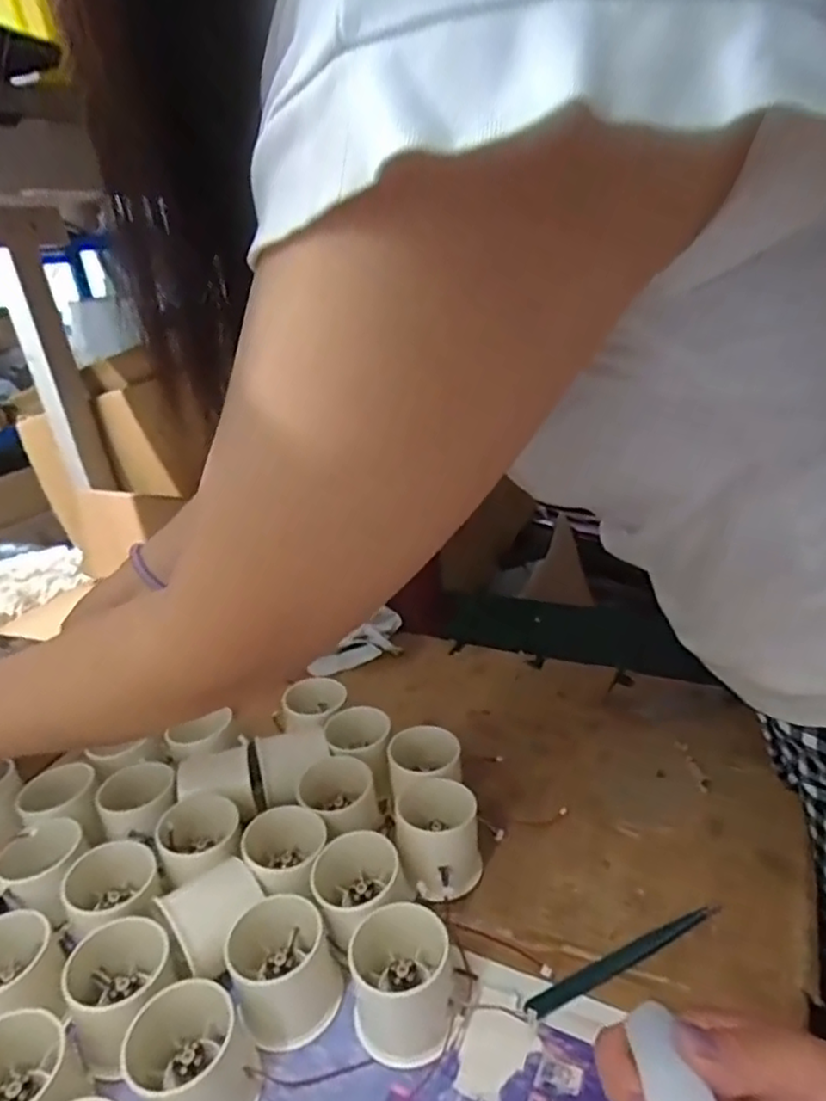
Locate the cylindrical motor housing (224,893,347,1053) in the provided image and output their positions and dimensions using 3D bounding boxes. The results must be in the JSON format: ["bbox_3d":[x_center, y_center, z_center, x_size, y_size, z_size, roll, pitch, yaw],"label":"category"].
[{"bbox_3d":[-0.071,0.226,0.368,0.053,0.045,0.062,-17,25,-23],"label":"cylindrical motor housing"}]

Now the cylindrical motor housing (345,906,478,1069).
[{"bbox_3d":[-0.002,0.223,0.357,0.061,0.044,0.064,-6,23,2],"label":"cylindrical motor housing"}]

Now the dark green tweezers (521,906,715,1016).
[{"bbox_3d":[0.117,0.221,0.368,0.120,0.007,0.013,-14,24,-16],"label":"dark green tweezers"}]

